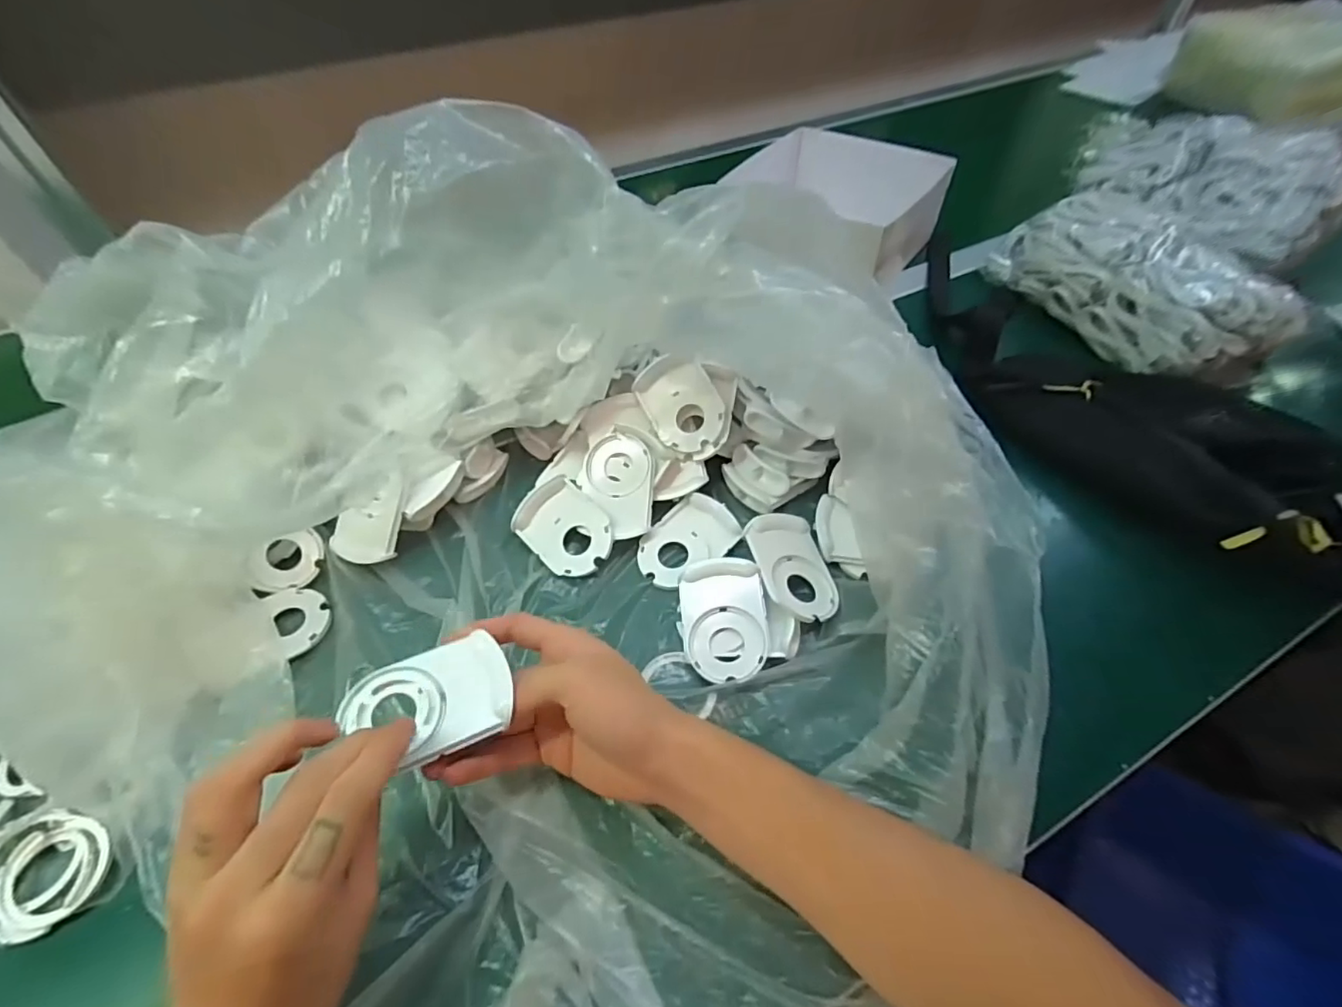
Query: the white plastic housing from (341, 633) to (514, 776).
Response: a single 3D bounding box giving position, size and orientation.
[{"bbox_3d":[-0.125,0.102,0.297,0.079,0.012,0.056,-23,55,-16],"label":"white plastic housing"}]

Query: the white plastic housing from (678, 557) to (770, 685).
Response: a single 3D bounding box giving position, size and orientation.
[{"bbox_3d":[0.037,0.077,0.390,0.056,0.020,0.083,-5,52,-3],"label":"white plastic housing"}]

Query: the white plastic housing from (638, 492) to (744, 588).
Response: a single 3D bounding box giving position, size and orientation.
[{"bbox_3d":[0.011,0.027,0.436,0.077,0.015,0.054,-33,58,-23],"label":"white plastic housing"}]

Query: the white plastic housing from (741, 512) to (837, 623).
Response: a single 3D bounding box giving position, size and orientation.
[{"bbox_3d":[0.088,0.043,0.412,0.055,0.011,0.086,3,50,-28],"label":"white plastic housing"}]

